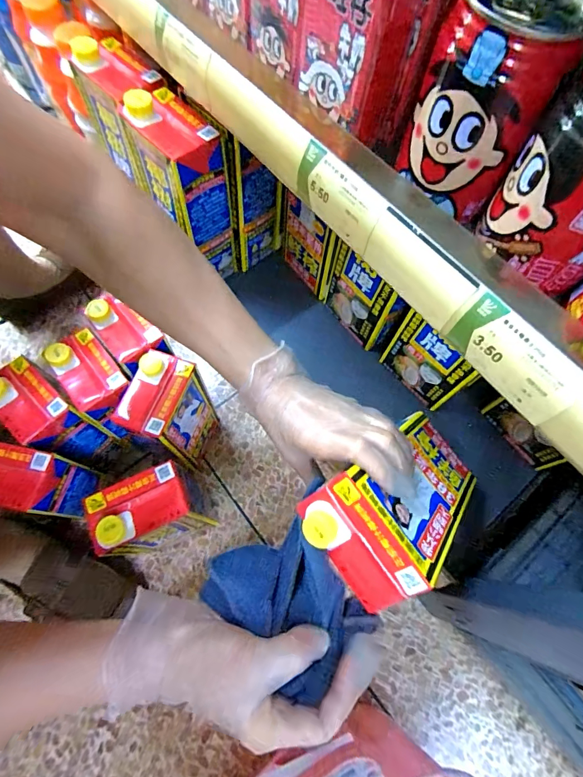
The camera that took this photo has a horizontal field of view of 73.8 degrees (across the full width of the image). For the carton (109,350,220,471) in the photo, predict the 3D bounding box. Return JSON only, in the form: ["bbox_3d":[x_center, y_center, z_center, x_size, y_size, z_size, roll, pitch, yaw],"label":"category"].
[{"bbox_3d":[-0.151,0.038,0.509,0.064,0.206,0.092,20,69,6],"label":"carton"}]

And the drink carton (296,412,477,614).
[{"bbox_3d":[0.098,0.090,0.334,0.090,0.062,0.191,51,37,16],"label":"drink carton"}]

